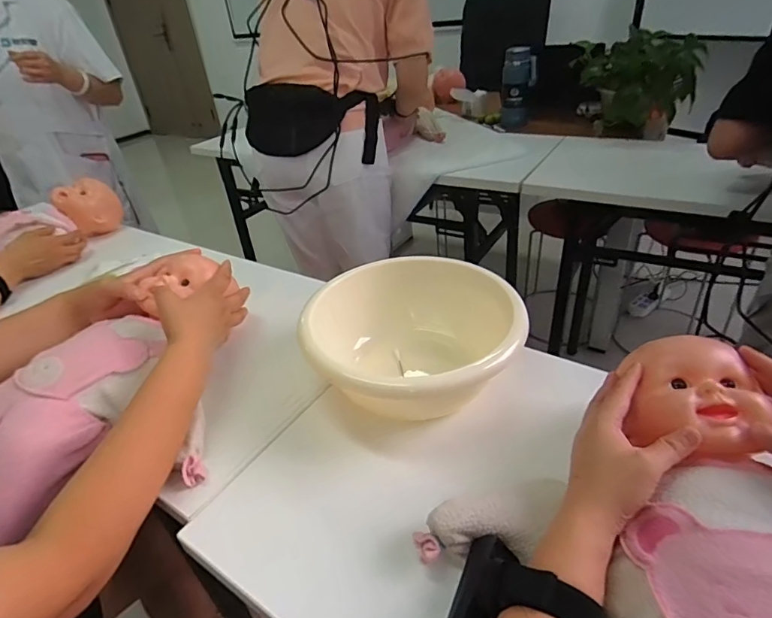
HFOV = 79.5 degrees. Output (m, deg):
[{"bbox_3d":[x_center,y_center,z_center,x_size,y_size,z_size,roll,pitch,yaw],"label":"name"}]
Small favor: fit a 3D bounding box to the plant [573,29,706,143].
[{"bbox_3d":[0.697,-0.622,1.333,0.311,0.268,0.288,6,37,17],"label":"plant"}]

